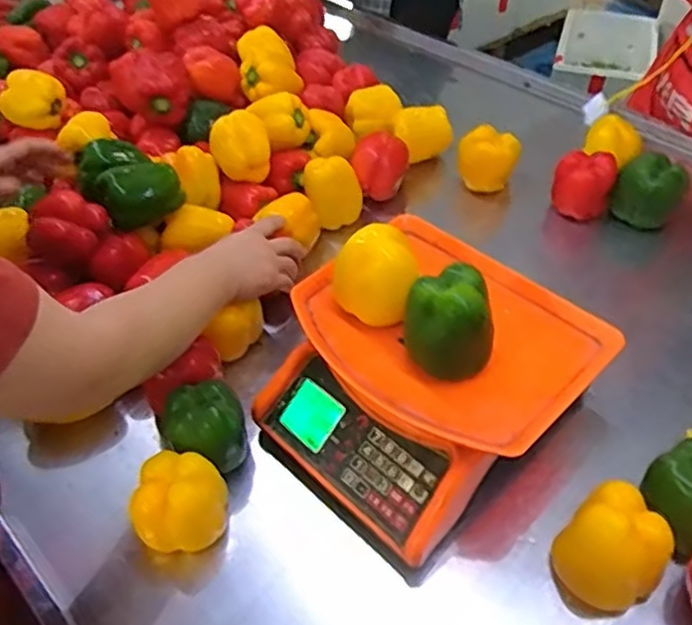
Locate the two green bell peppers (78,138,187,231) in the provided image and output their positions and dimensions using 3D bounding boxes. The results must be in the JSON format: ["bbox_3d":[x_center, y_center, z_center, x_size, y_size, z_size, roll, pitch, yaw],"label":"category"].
[{"bbox_3d":[-0.280,-0.167,0.873,0.107,0.075,0.135,-29,52,-23],"label":"two green bell peppers"}]

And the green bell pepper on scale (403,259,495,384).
[{"bbox_3d":[0.089,0.012,0.618,0.073,0.086,0.064,-5,47,-3],"label":"green bell pepper on scale"}]

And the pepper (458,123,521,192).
[{"bbox_3d":[0.208,-0.220,0.999,0.087,0.077,0.073,10,48,12],"label":"pepper"}]

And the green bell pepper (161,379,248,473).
[{"bbox_3d":[-0.141,0.115,0.692,0.078,0.065,0.080,-8,47,-6],"label":"green bell pepper"}]

